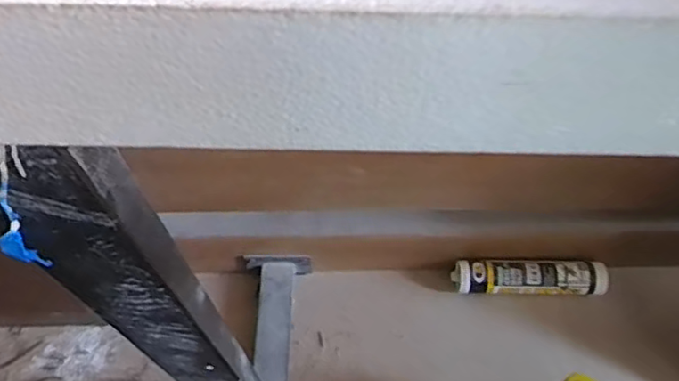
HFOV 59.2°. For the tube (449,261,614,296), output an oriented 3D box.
[{"bbox_3d":[0.287,0.132,0.887,0.227,0.047,0.055,2,52,2],"label":"tube"}]

